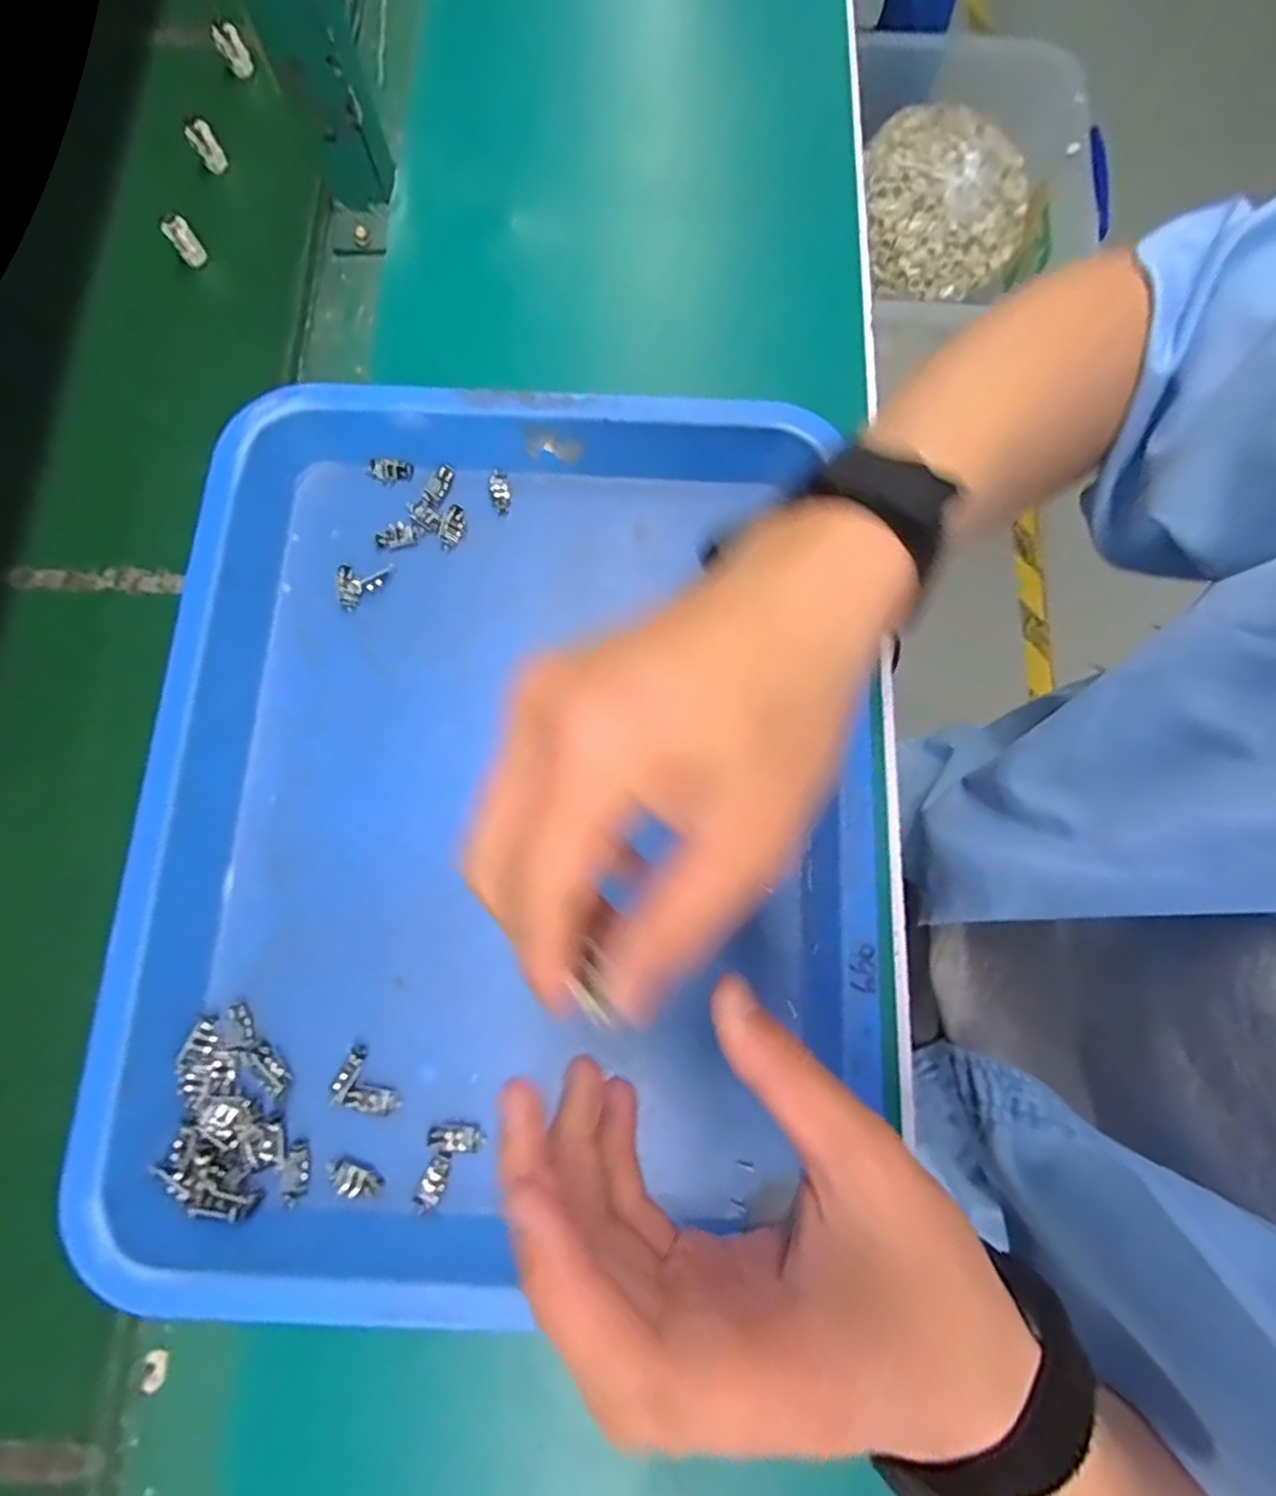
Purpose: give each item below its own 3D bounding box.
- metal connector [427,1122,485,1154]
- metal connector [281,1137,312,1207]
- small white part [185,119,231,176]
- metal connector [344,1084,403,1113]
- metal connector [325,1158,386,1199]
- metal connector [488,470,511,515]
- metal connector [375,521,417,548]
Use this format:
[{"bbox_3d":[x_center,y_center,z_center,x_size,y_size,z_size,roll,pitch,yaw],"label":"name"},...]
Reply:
[{"bbox_3d":[-0.085,0.181,0.305,0.025,0.007,0.011,-3,77,-1],"label":"metal connector"},{"bbox_3d":[-0.157,0.194,0.303,0.011,0.006,0.026,5,77,1],"label":"metal connector"},{"bbox_3d":[-0.281,-0.392,0.429,0.015,0.023,0.011,-32,78,-6],"label":"small white part"},{"bbox_3d":[-0.123,0.164,0.307,0.025,0.004,0.011,14,77,-9],"label":"metal connector"},{"bbox_3d":[-0.130,0.197,0.300,0.027,0.006,0.011,20,78,4],"label":"metal connector"},{"bbox_3d":[-0.079,-0.147,0.376,0.011,0.004,0.027,-9,77,0],"label":"metal connector"},{"bbox_3d":[-0.136,-0.119,0.368,0.023,0.004,0.015,-14,78,-3],"label":"metal connector"}]

